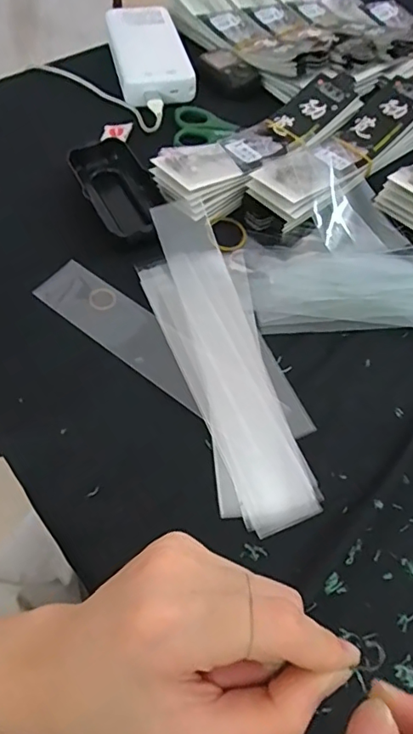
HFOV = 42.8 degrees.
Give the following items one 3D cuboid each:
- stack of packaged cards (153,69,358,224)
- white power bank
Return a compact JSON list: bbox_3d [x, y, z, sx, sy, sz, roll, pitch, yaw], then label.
[{"bbox_3d":[0.048,-0.190,0.451,0.211,0.036,0.052,-36,67,-22],"label":"stack of packaged cards"},{"bbox_3d":[-0.056,-0.310,0.521,0.071,0.029,0.131,-9,59,-8],"label":"white power bank"}]

